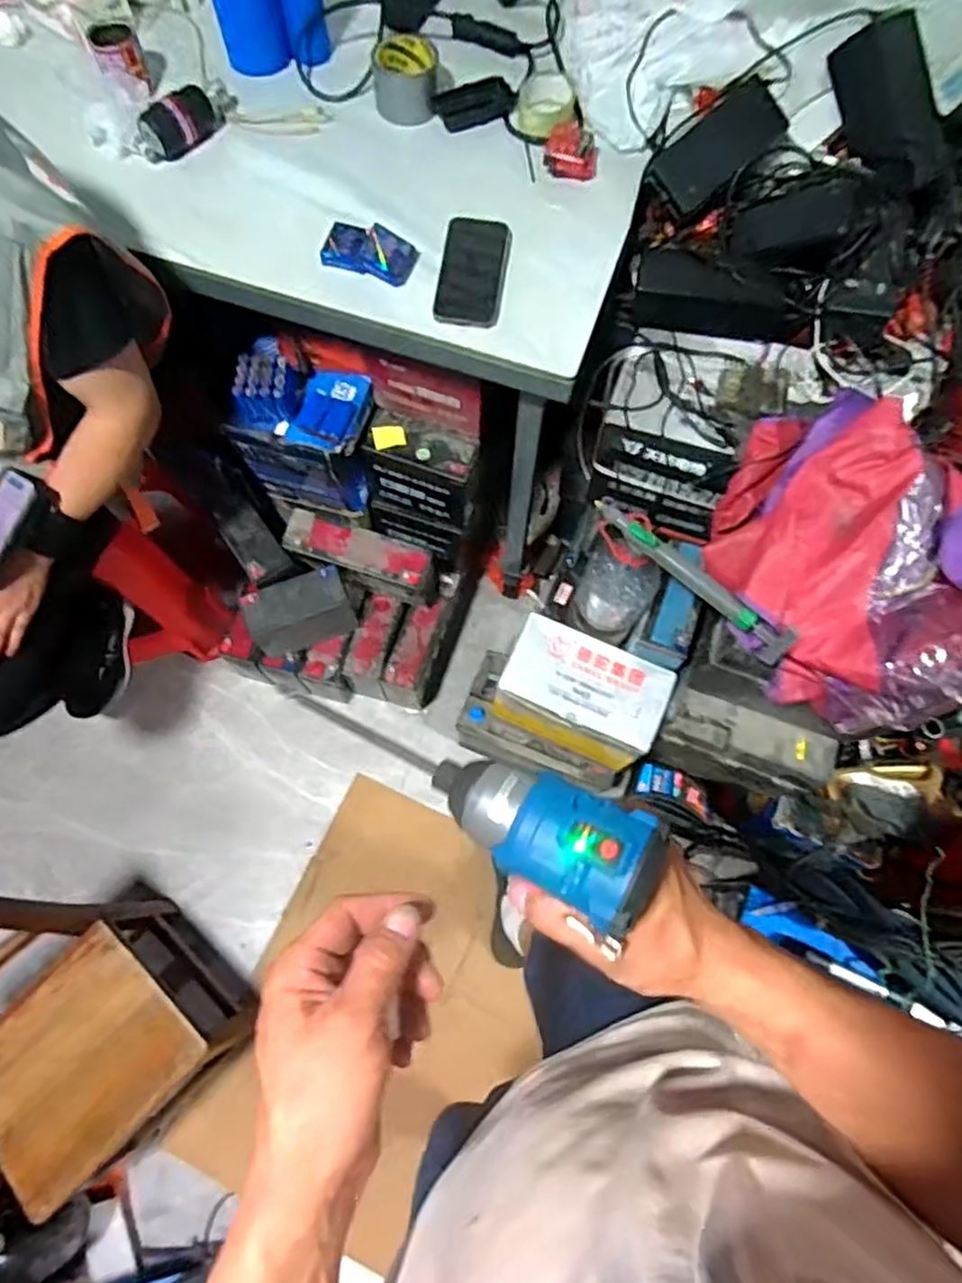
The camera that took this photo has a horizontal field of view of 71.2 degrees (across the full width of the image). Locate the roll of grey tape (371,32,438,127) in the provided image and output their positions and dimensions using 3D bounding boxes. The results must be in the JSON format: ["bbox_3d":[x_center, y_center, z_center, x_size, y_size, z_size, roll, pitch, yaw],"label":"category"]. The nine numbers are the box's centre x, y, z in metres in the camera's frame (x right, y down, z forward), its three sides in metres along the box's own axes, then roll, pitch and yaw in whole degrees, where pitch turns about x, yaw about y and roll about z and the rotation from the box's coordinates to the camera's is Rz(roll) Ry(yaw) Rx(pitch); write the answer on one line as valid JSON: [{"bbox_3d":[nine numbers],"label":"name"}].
[{"bbox_3d":[-0.104,-0.777,0.931,0.092,0.050,0.104,-6,72,-4],"label":"roll of grey tape"}]

